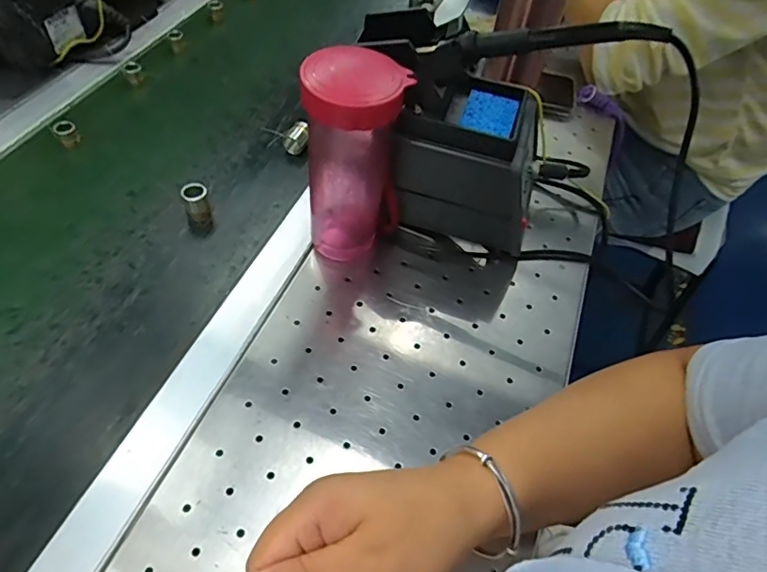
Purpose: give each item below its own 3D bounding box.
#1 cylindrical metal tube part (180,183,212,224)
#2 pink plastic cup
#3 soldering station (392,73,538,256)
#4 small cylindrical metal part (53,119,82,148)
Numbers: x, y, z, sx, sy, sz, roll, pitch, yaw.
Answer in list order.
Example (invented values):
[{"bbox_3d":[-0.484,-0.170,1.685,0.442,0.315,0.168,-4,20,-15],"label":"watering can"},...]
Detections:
[{"bbox_3d":[-0.173,-0.077,0.491,0.021,0.034,0.019,-16,55,-17],"label":"cylindrical metal tube part"},{"bbox_3d":[-0.023,-0.091,0.430,0.076,0.183,0.070,3,51,-3],"label":"pink plastic cup"},{"bbox_3d":[0.076,-0.112,0.475,0.123,0.130,0.090,16,52,7],"label":"soldering station"},{"bbox_3d":[-0.329,-0.158,0.547,0.020,0.024,0.022,3,51,-3],"label":"small cylindrical metal part"}]

